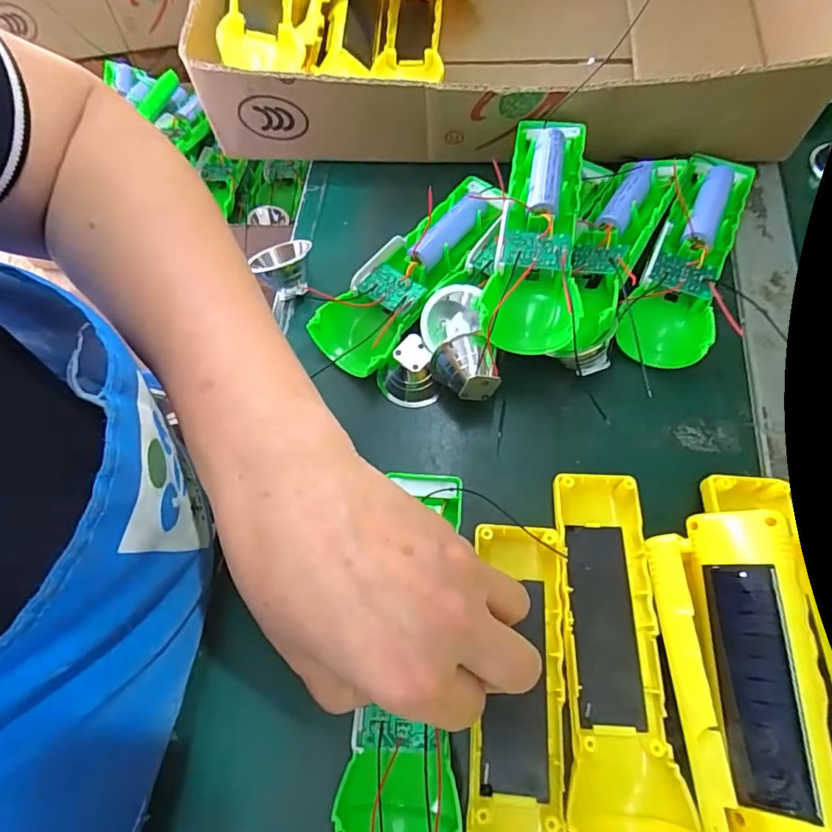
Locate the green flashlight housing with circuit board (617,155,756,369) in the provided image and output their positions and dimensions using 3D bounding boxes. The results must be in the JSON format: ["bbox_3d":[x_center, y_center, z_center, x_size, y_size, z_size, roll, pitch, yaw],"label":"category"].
[{"bbox_3d":[0.176,-0.104,0.315,0.049,0.029,0.160,25,72,12],"label":"green flashlight housing with circuit board"}]

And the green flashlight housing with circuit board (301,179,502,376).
[{"bbox_3d":[0.004,-0.092,0.319,0.054,0.033,0.161,37,75,16],"label":"green flashlight housing with circuit board"}]

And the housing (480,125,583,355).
[{"bbox_3d":[0.072,-0.114,0.288,0.048,0.028,0.160,11,70,5],"label":"housing"}]

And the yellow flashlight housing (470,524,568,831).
[{"bbox_3d":[0.048,0.137,0.235,0.048,0.032,0.163,5,67,5],"label":"yellow flashlight housing"}]

